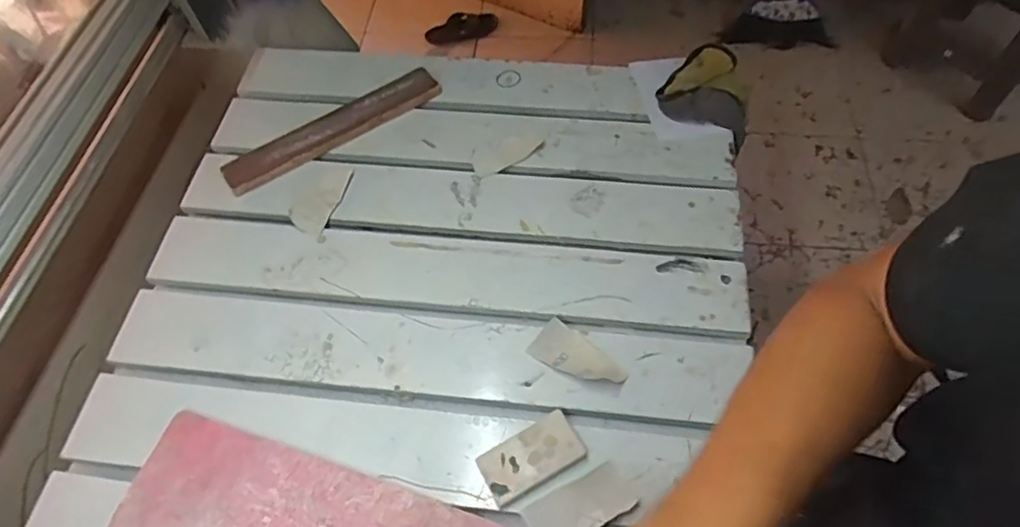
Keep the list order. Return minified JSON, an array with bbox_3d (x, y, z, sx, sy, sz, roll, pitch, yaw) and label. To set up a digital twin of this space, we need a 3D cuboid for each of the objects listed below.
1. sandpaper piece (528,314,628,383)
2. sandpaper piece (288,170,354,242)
[{"bbox_3d":[0.072,0.099,0.633,0.097,0.006,0.049,32,65,19],"label":"sandpaper piece"},{"bbox_3d":[-0.234,-0.078,0.742,0.049,0.004,0.098,16,64,-1],"label":"sandpaper piece"}]

